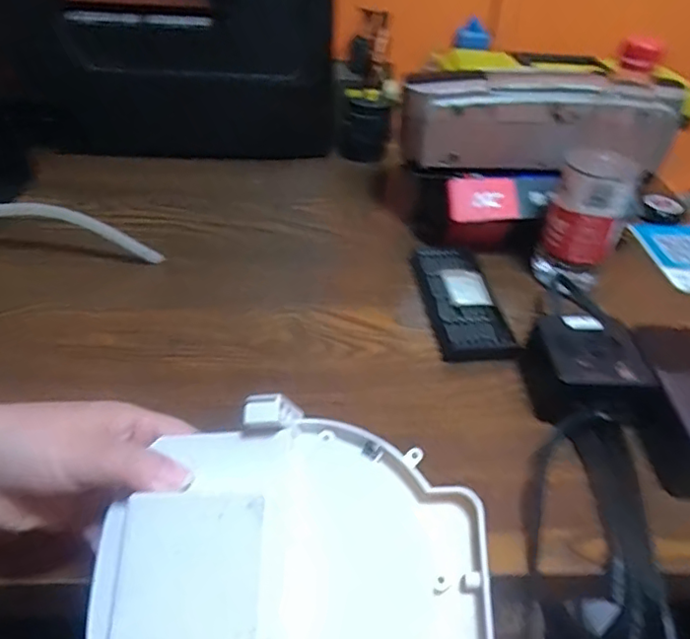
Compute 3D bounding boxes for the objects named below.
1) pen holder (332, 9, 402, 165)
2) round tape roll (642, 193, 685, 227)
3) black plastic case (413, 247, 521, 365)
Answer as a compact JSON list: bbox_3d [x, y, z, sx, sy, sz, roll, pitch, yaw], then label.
[{"bbox_3d":[0.033,-0.312,0.803,0.078,0.163,0.113,-5,41,-11],"label":"pen holder"},{"bbox_3d":[0.383,-0.133,0.708,0.046,0.025,0.048,2,40,-2],"label":"round tape roll"},{"bbox_3d":[0.110,-0.021,0.562,0.064,0.021,0.160,-3,40,-8],"label":"black plastic case"}]

